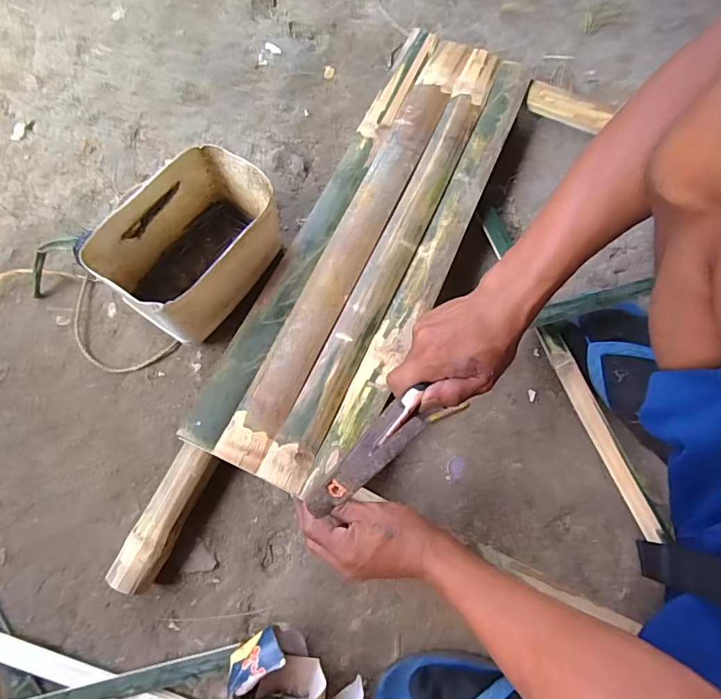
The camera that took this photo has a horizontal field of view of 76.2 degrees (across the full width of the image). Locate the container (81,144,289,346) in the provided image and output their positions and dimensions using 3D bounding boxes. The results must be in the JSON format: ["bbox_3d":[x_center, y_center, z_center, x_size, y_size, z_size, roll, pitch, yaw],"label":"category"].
[{"bbox_3d":[-0.181,-0.110,0.520,0.129,0.133,0.184,32,76,5],"label":"container"}]

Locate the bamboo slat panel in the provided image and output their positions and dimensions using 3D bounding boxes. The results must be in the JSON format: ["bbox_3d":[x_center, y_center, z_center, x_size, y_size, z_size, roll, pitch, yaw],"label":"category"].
[{"bbox_3d":[-0.009,-0.080,0.533,0.182,0.035,0.732,28,76,5],"label":"bamboo slat panel"}]

